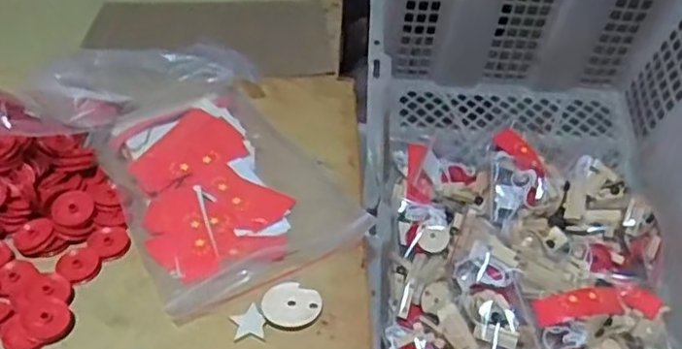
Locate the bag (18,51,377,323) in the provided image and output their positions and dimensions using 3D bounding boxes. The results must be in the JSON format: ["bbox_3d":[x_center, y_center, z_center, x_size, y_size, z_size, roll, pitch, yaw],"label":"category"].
[{"bbox_3d":[-0.124,-0.029,0.540,0.172,0.055,0.302,-21,43,-29],"label":"bag"}]

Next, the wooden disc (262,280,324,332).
[{"bbox_3d":[-0.034,0.085,0.422,0.039,0.004,0.036,2,37,-1],"label":"wooden disc"}]

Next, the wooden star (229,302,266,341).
[{"bbox_3d":[-0.059,0.095,0.409,0.019,0.004,0.024,-11,39,-18],"label":"wooden star"}]

